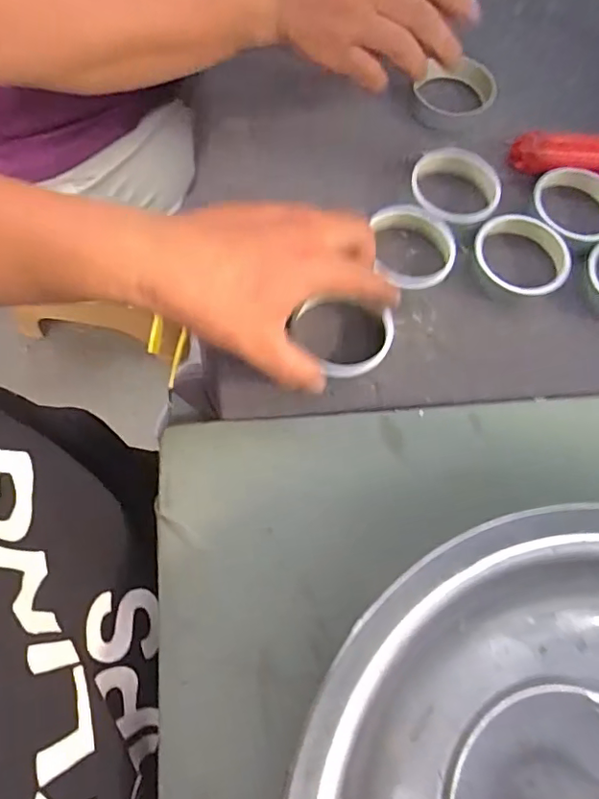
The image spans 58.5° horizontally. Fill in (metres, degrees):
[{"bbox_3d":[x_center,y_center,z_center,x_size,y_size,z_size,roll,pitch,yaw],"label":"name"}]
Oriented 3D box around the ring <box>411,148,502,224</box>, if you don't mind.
[{"bbox_3d":[0.113,-0.153,0.392,0.064,0.020,0.061,0,71,1],"label":"ring"}]

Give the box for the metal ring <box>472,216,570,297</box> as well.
[{"bbox_3d":[0.156,-0.101,0.375,0.065,0.021,0.062,0,71,1],"label":"metal ring"}]

